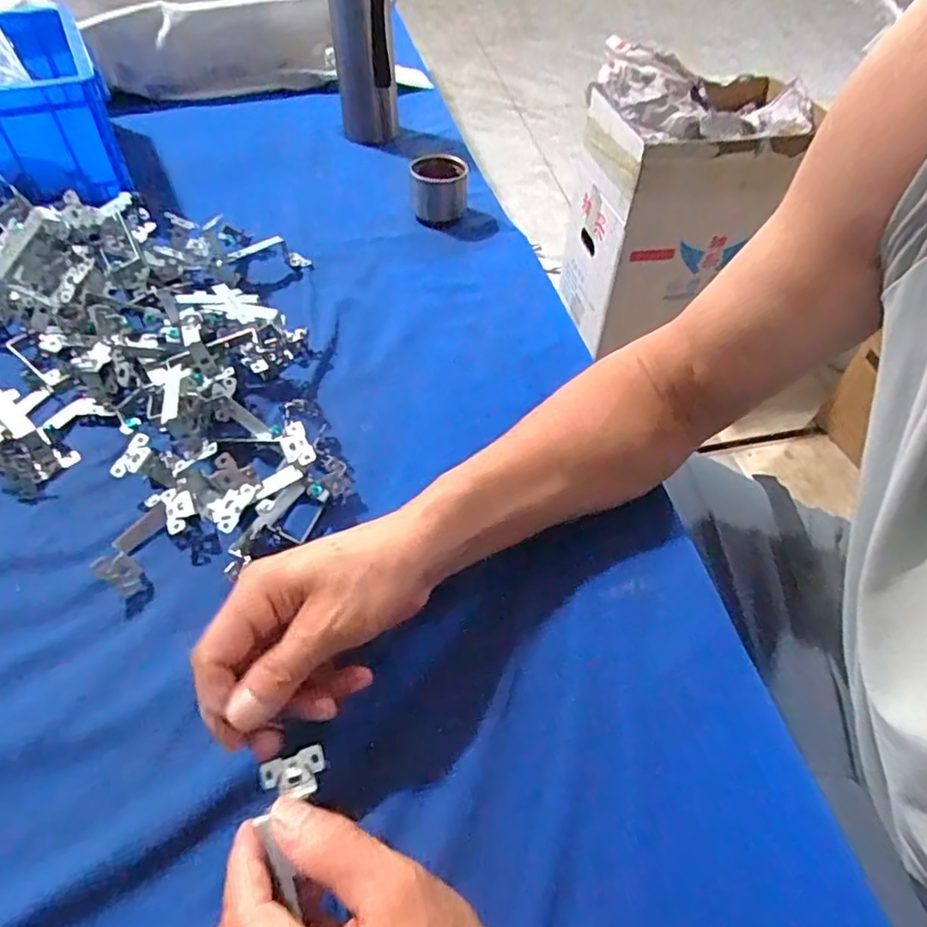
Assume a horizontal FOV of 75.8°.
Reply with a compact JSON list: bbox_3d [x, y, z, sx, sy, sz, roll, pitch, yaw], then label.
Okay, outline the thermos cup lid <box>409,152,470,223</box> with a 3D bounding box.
[{"bbox_3d":[-0.027,-0.309,0.668,0.063,0.060,0.055,3,52,-3],"label":"thermos cup lid"}]

